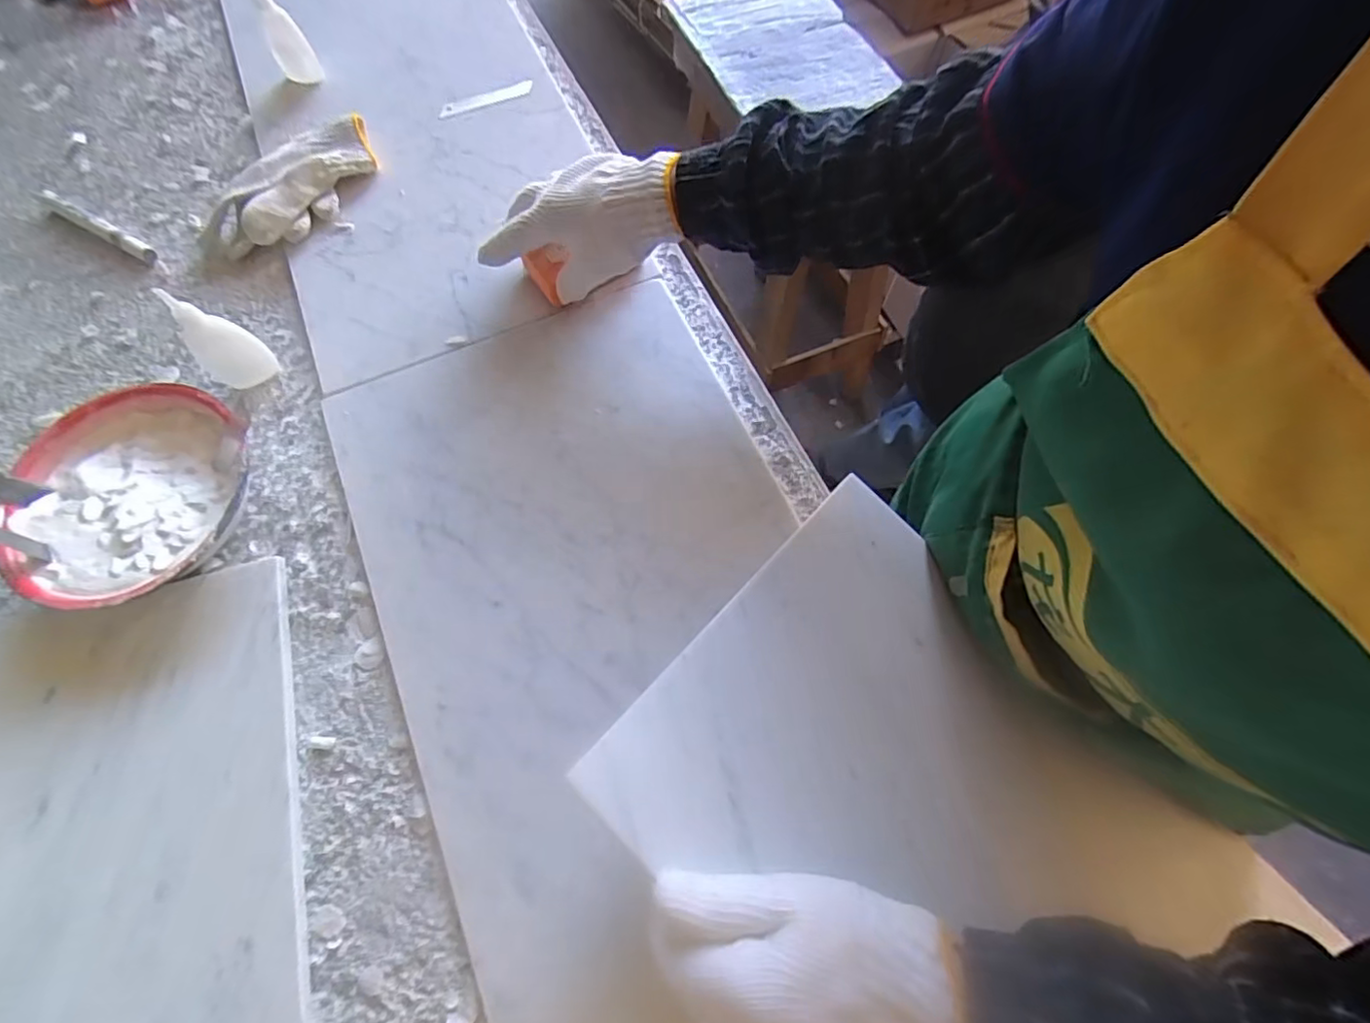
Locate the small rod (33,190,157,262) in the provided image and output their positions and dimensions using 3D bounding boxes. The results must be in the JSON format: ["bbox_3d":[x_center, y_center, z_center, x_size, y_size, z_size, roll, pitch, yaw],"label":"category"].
[{"bbox_3d":[-0.555,-0.271,0.542,0.165,0.015,0.016,29,72,11],"label":"small rod"}]

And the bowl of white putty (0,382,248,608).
[{"bbox_3d":[-0.394,-0.009,0.418,0.147,0.044,0.159,0,69,0],"label":"bowl of white putty"}]

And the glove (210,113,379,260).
[{"bbox_3d":[-0.361,-0.298,0.535,0.170,0.038,0.086,-37,73,-13],"label":"glove"}]

